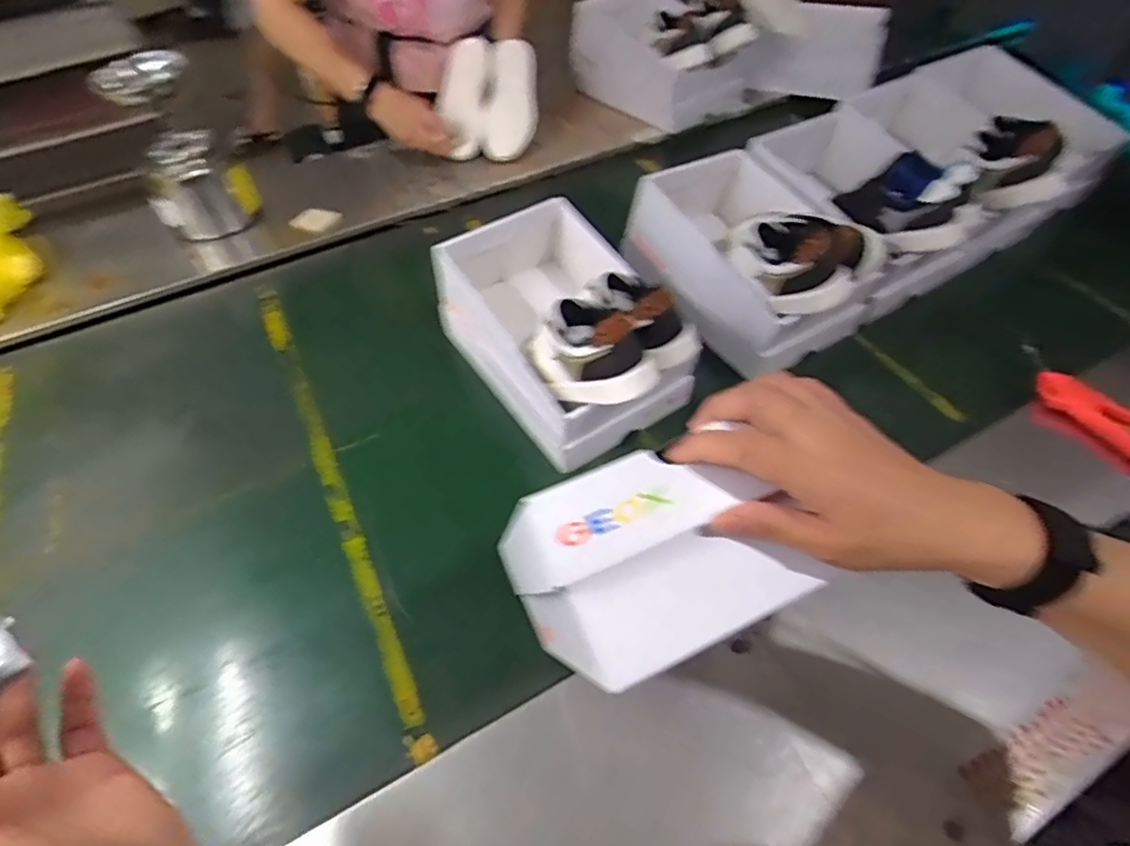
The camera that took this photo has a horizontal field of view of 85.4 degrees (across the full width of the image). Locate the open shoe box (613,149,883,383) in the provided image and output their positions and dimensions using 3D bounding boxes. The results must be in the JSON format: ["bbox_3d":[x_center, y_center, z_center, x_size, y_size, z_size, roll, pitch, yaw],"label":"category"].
[{"bbox_3d":[0.237,-0.240,0.852,0.219,0.128,0.347,-26,55,-19],"label":"open shoe box"}]

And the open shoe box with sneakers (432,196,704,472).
[{"bbox_3d":[0.001,-0.124,0.739,0.190,0.178,0.325,-29,56,-21],"label":"open shoe box with sneakers"}]

